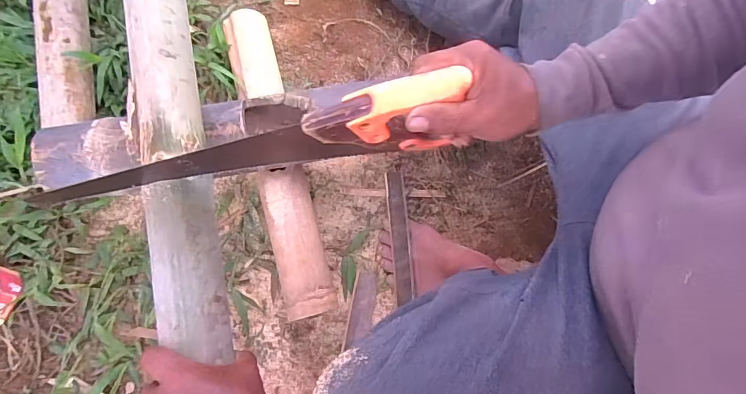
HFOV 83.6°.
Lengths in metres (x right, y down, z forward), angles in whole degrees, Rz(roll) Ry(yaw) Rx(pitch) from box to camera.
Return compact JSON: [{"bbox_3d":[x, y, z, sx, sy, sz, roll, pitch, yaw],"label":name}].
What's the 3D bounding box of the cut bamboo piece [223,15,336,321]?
[{"bbox_3d":[-0.142,-0.065,0.628,0.070,0.073,0.485,-15,75,-3],"label":"cut bamboo piece"}]

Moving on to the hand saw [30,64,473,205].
[{"bbox_3d":[-0.110,-0.042,0.401,0.403,0.090,0.039,-11,75,15],"label":"hand saw"}]

